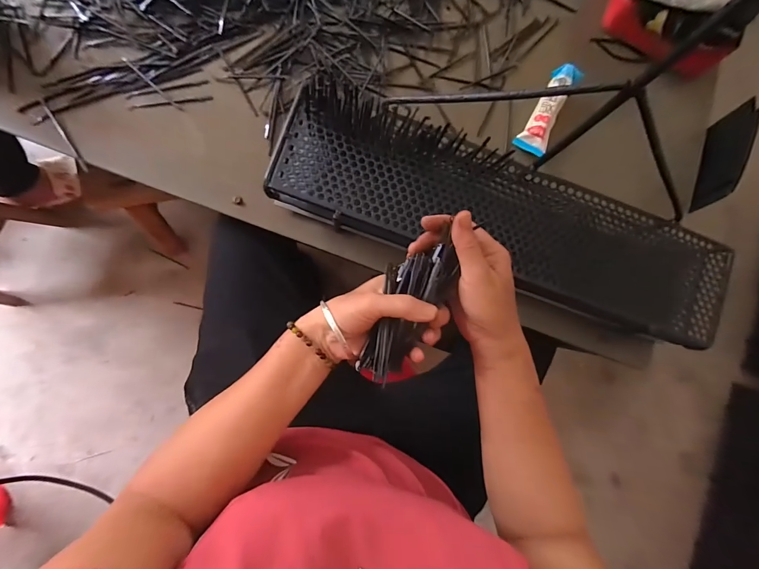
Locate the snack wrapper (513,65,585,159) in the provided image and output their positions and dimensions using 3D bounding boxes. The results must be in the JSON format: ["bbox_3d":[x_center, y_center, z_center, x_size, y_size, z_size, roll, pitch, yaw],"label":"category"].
[{"bbox_3d":[0.252,-0.261,0.511,0.043,0.021,0.134,26,95,-5],"label":"snack wrapper"}]

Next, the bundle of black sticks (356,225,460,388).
[{"bbox_3d":[0.023,0.019,0.314,0.055,0.037,0.140,27,83,-5],"label":"bundle of black sticks"}]

